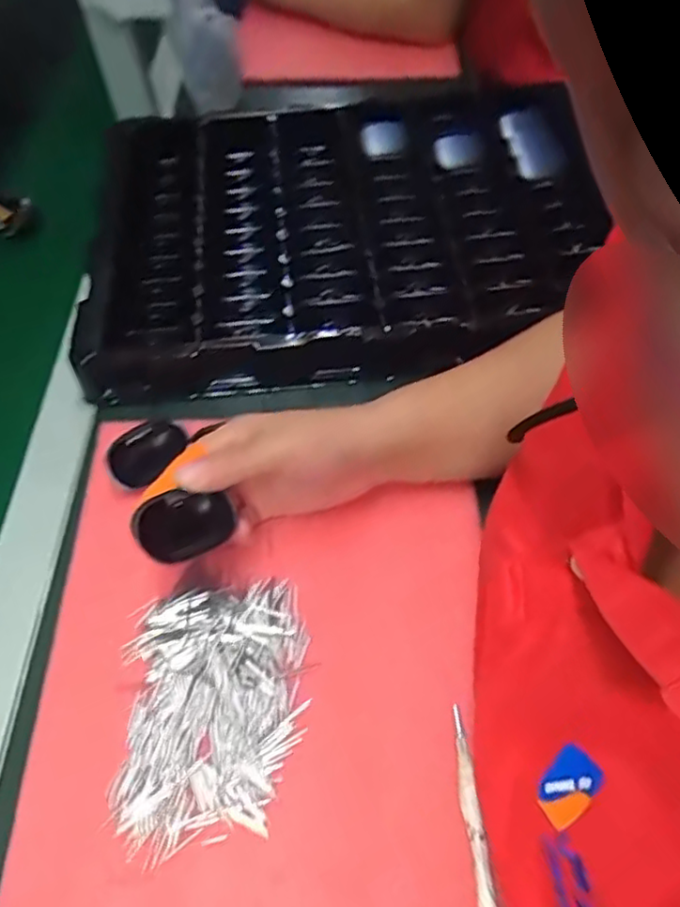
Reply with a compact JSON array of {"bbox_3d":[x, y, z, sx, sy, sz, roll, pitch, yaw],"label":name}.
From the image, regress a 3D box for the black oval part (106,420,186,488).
[{"bbox_3d":[-0.133,-0.002,0.449,0.053,0.035,0.015,-34,17,-25],"label":"black oval part"}]

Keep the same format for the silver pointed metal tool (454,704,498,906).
[{"bbox_3d":[0.066,0.183,0.323,0.009,0.011,0.108,-6,55,-1],"label":"silver pointed metal tool"}]

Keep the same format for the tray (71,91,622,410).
[{"bbox_3d":[0.009,-0.215,0.596,0.444,0.054,0.365,-8,55,-3],"label":"tray"}]

